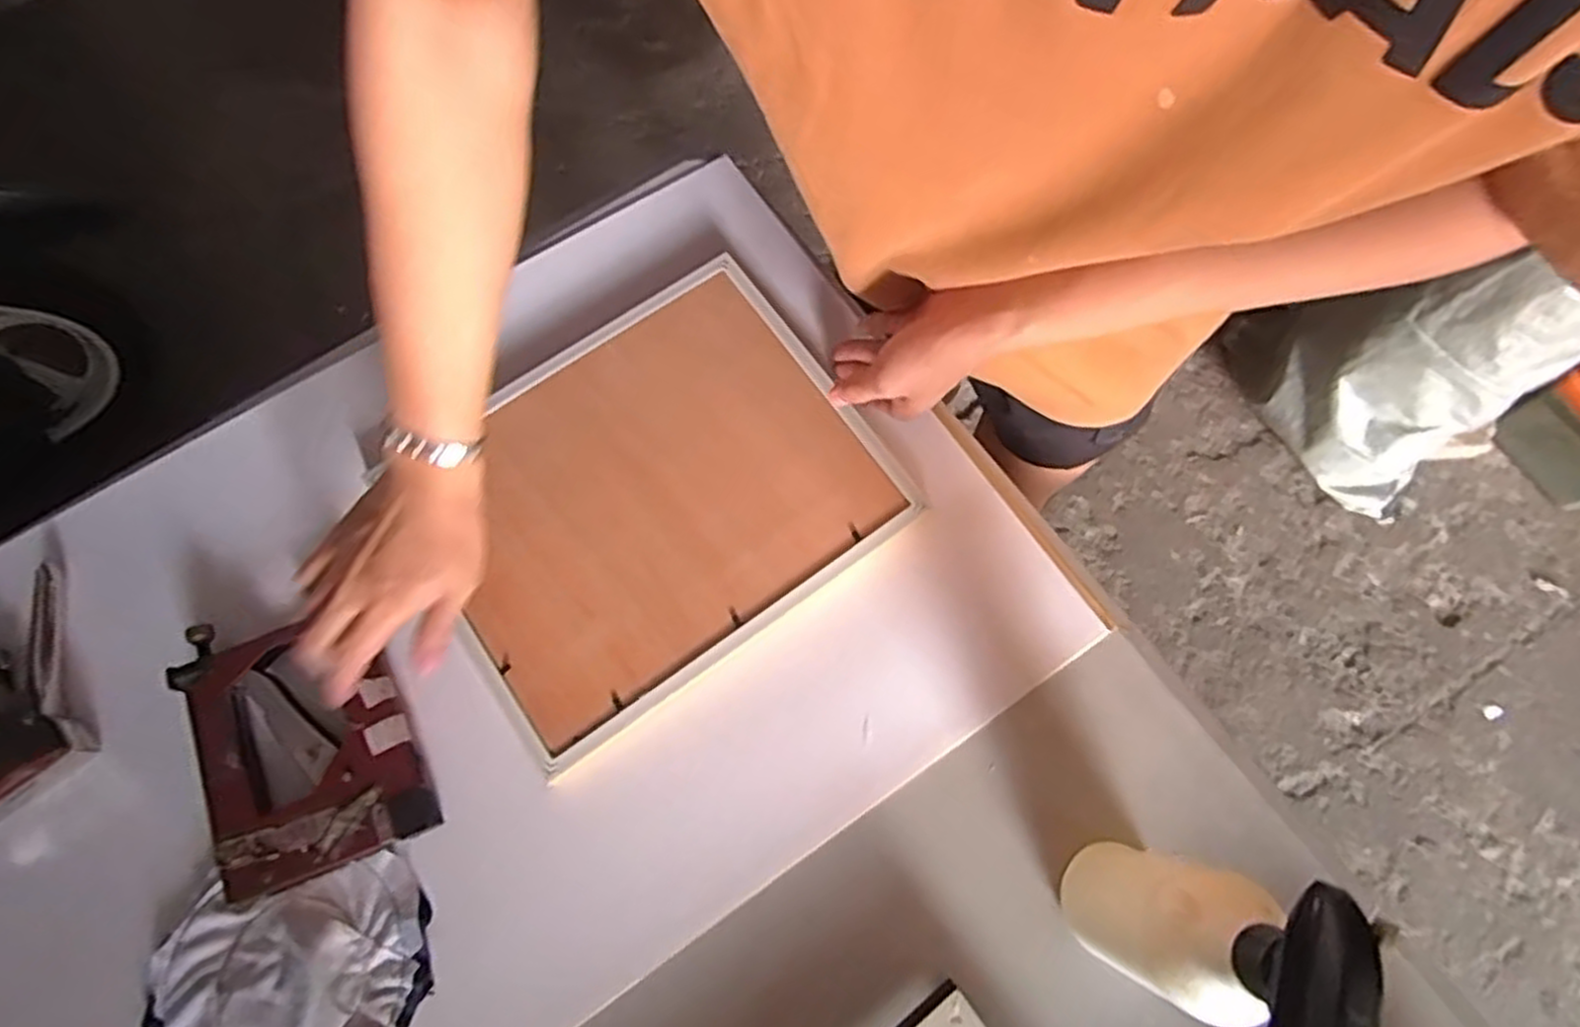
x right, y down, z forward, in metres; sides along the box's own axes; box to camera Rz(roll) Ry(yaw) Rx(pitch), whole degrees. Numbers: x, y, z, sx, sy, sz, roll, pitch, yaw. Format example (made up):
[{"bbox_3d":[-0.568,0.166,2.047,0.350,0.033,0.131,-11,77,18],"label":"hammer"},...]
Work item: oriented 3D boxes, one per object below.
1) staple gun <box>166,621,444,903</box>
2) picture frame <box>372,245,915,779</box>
[{"bbox_3d":[-0.320,0.144,0.511,0.123,0.020,0.174,-23,71,-8],"label":"staple gun"},{"bbox_3d":[-0.106,-0.018,0.569,0.316,0.016,0.257,-35,75,-10],"label":"picture frame"}]

